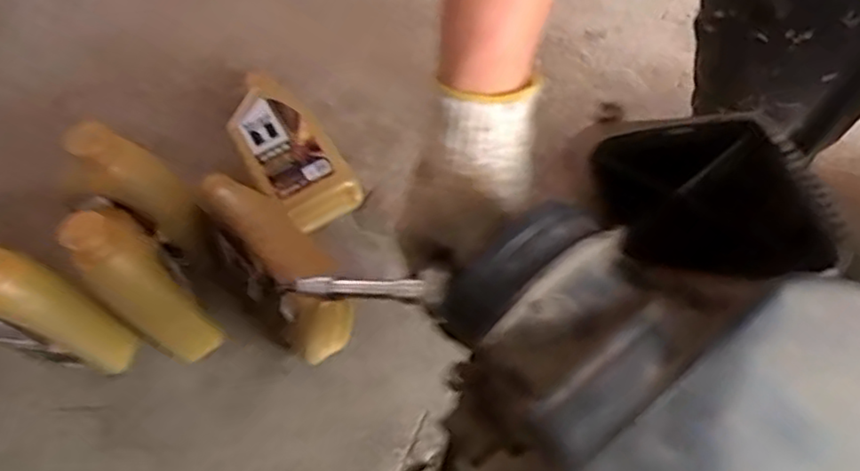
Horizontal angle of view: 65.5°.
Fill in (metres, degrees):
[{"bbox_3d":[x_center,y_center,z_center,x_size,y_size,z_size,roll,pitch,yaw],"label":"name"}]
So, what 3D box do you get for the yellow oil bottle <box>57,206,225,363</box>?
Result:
[{"bbox_3d":[-0.275,0.054,0.663,0.067,0.225,0.081,-34,63,-16],"label":"yellow oil bottle"}]

